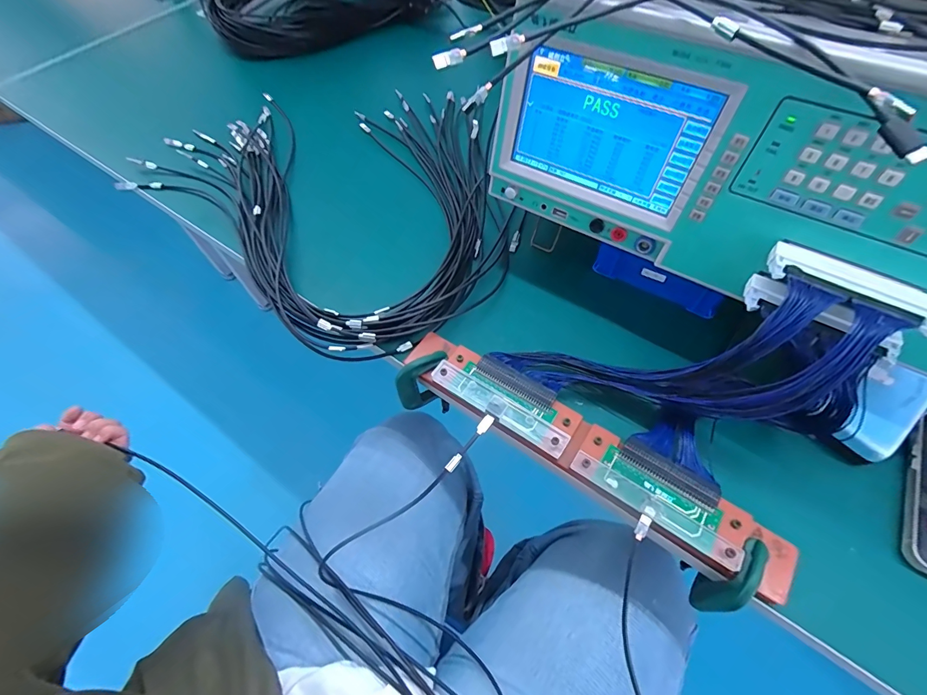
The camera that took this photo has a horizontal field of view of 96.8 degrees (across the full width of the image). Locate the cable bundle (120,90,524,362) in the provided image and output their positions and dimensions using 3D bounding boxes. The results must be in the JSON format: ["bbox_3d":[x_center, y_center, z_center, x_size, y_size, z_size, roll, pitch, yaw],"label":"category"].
[{"bbox_3d":[-0.145,-0.236,0.568,0.541,0.024,0.424,35,66,20],"label":"cable bundle"}]

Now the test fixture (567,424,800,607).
[{"bbox_3d":[0.180,0.130,0.340,0.176,0.018,0.058,32,65,19],"label":"test fixture"}]

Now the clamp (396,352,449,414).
[{"bbox_3d":[-0.041,0.049,0.457,0.059,0.129,0.014,-35,64,-17],"label":"clamp"}]

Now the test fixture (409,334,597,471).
[{"bbox_3d":[0.029,0.041,0.396,0.186,0.022,0.056,30,65,18],"label":"test fixture"}]

